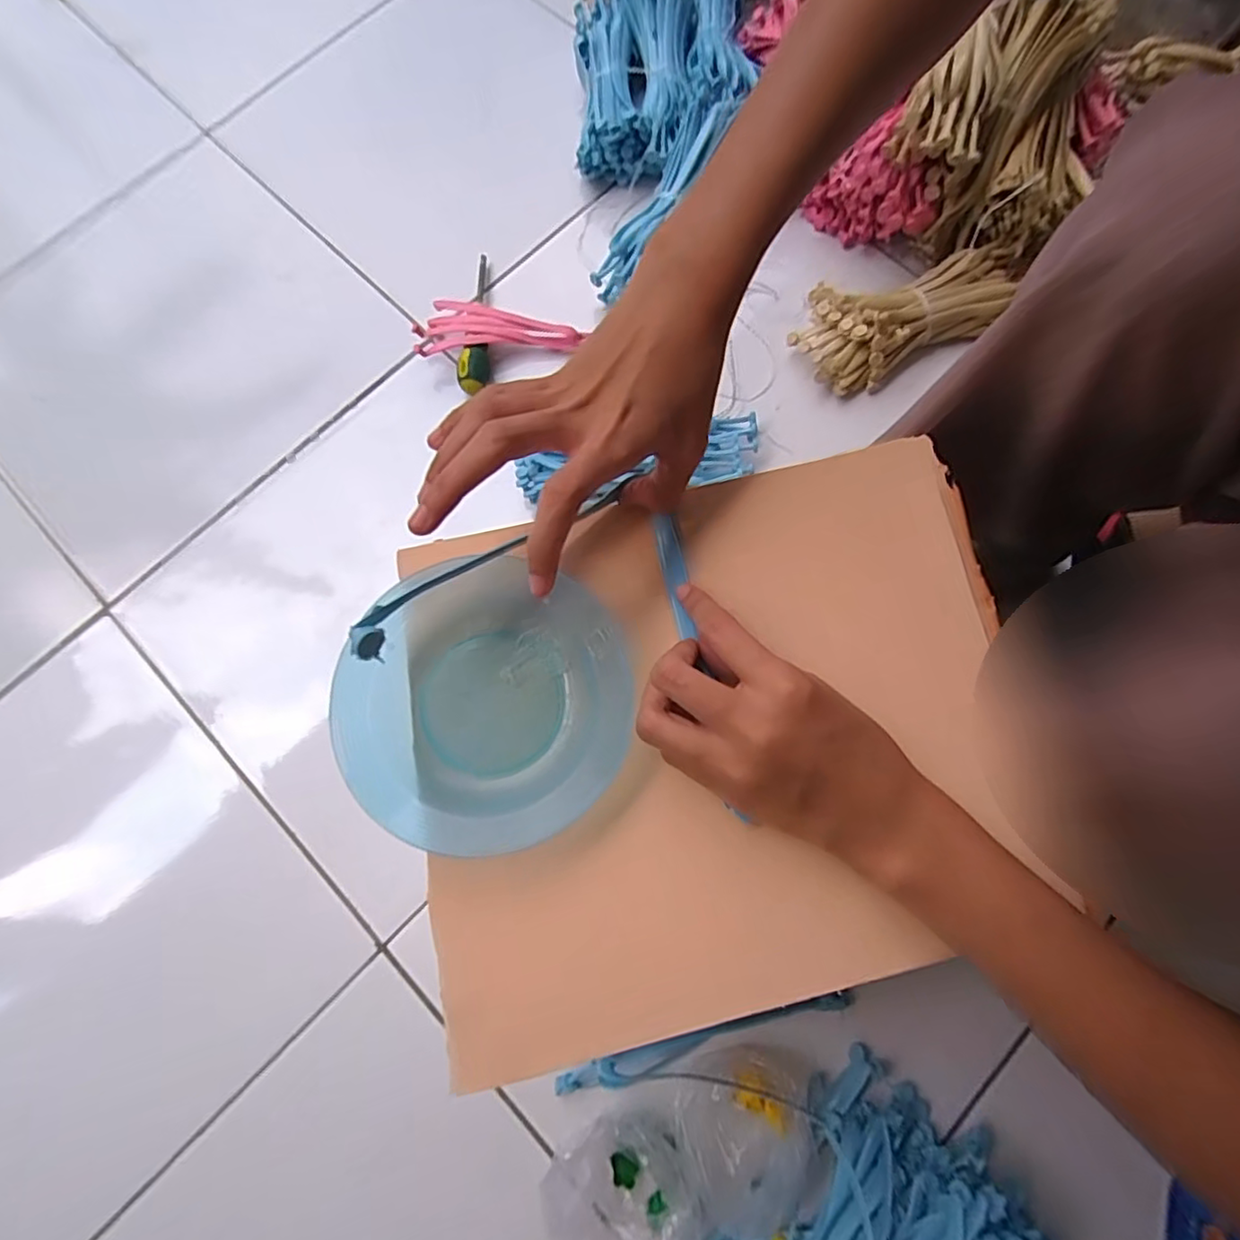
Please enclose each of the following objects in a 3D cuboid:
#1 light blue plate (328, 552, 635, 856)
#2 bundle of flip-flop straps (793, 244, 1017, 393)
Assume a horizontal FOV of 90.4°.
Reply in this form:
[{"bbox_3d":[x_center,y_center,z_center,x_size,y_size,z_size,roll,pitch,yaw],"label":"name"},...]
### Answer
[{"bbox_3d":[-0.061,0.034,0.285,0.127,0.023,0.130,-5,76,0],"label":"light blue plate"},{"bbox_3d":[0.271,-0.300,0.600,0.213,0.059,0.116,-26,78,-6],"label":"bundle of flip-flop straps"}]

